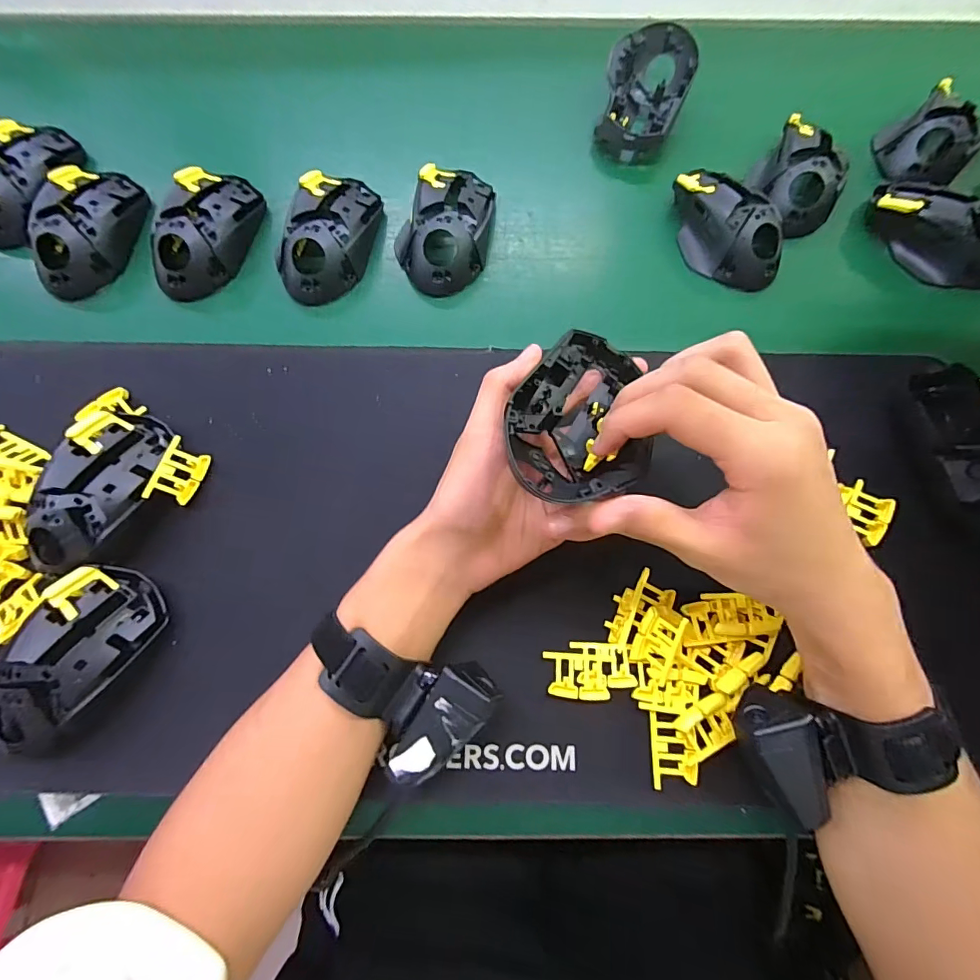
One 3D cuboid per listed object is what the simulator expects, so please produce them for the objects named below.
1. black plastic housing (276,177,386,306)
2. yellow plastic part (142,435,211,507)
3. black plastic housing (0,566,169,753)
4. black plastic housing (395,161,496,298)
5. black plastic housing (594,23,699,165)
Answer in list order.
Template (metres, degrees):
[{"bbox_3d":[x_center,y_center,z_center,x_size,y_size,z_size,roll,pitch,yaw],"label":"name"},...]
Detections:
[{"bbox_3d":[-0.132,-0.206,0.376,0.070,0.035,0.116,13,74,2],"label":"black plastic housing"},{"bbox_3d":[-0.210,-0.012,0.319,0.028,0.008,0.043,24,70,-31],"label":"yellow plastic part"},{"bbox_3d":[-0.251,0.100,0.283,0.055,0.026,0.106,32,76,7],"label":"black plastic housing"},{"bbox_3d":[-0.034,-0.215,0.377,0.072,0.040,0.112,14,74,2],"label":"black plastic housing"},{"bbox_3d":[0.136,-0.347,0.418,0.071,0.046,0.113,20,75,4],"label":"black plastic housing"}]

